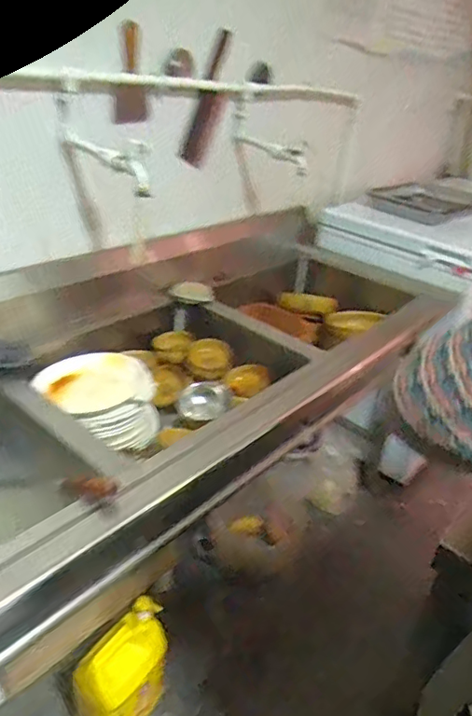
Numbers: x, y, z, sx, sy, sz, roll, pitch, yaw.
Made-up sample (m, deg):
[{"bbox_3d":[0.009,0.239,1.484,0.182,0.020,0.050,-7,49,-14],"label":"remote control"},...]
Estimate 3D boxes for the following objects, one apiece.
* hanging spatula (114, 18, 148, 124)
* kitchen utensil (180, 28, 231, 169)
[{"bbox_3d":[-0.221,-0.608,1.158,0.016,0.190,0.104,23,33,25],"label":"hanging spatula"},{"bbox_3d":[-0.059,-0.623,1.323,0.084,0.308,0.023,-8,43,-44],"label":"kitchen utensil"}]

